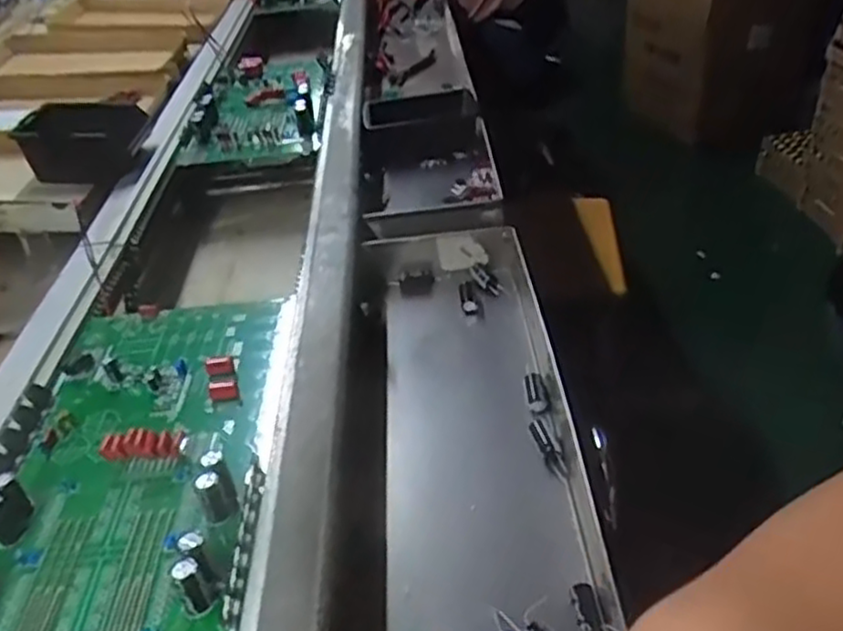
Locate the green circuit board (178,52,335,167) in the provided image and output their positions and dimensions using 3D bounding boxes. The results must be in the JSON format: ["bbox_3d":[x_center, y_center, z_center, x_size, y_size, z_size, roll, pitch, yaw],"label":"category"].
[{"bbox_3d":[-0.216,-0.291,1.009,0.179,0.063,0.349,-5,38,0],"label":"green circuit board"}]

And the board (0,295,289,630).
[{"bbox_3d":[-0.198,0.089,0.495,0.182,0.036,0.359,-5,38,0],"label":"board"}]

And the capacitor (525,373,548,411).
[{"bbox_3d":[0.090,0.060,0.580,0.015,0.011,0.037,-4,38,2],"label":"capacitor"}]

